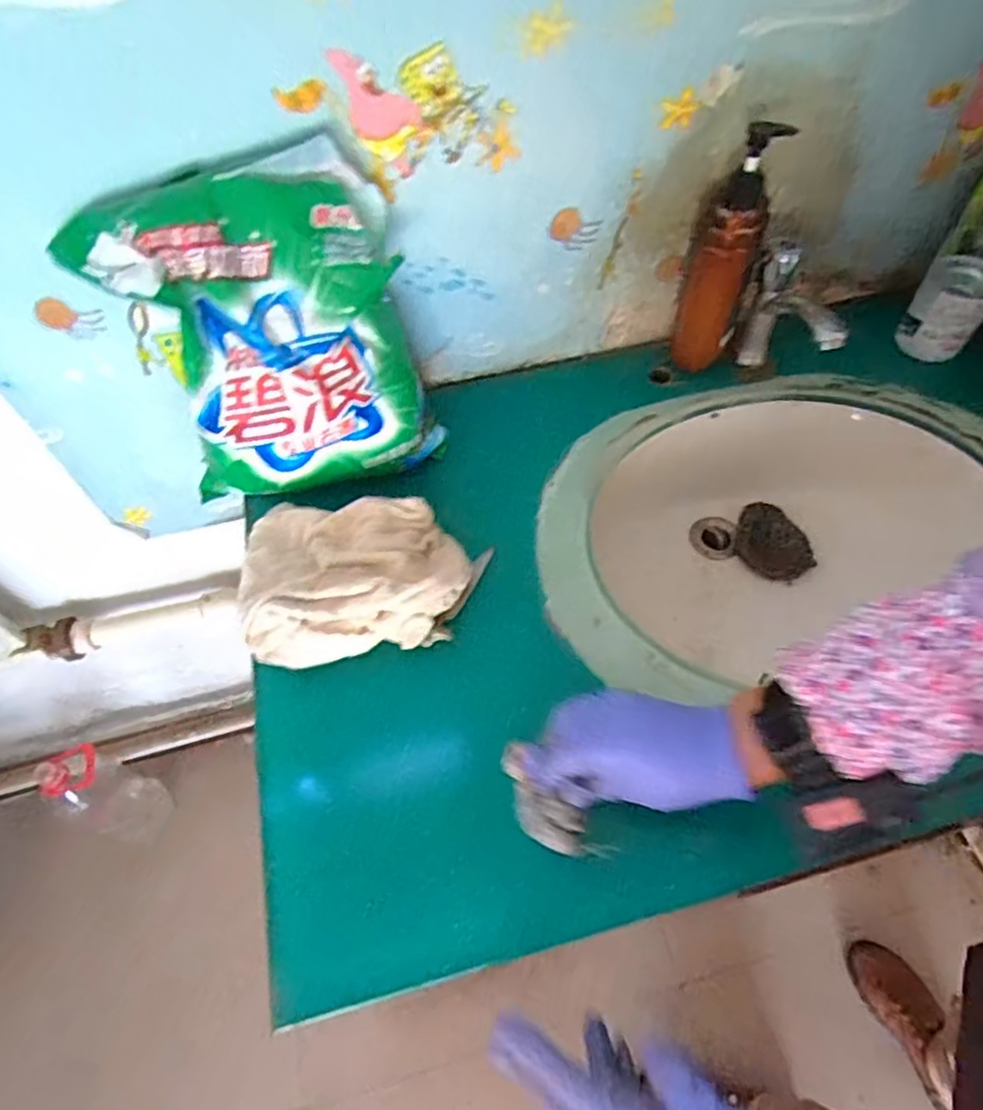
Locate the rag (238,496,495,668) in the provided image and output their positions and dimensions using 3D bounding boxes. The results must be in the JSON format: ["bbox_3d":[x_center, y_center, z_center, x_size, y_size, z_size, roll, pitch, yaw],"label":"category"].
[{"bbox_3d":[-0.115,0.017,0.531,0.207,0.052,0.151,5,57,6],"label":"rag"}]

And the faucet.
[{"bbox_3d":[0.287,-0.209,0.623,0.029,0.123,0.116,-12,57,-5],"label":"faucet"}]

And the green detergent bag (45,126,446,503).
[{"bbox_3d":[-0.180,-0.173,0.538,0.234,0.235,0.137,-22,58,-11],"label":"green detergent bag"}]

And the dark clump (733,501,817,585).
[{"bbox_3d":[0.315,-0.012,0.733,0.069,0.012,0.095,-38,63,2],"label":"dark clump"}]

